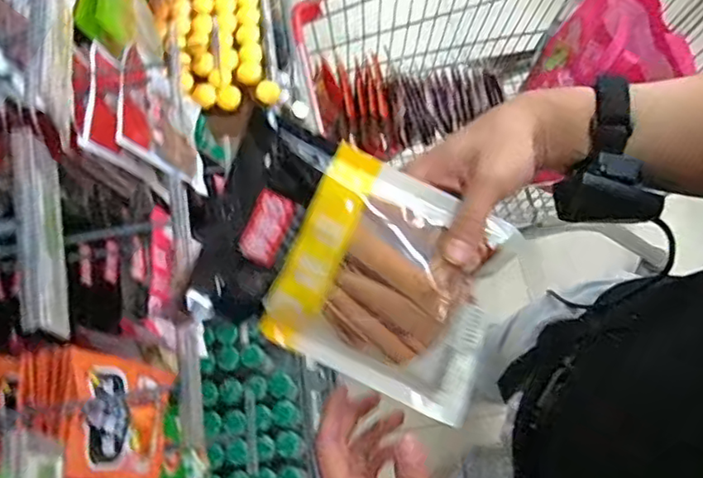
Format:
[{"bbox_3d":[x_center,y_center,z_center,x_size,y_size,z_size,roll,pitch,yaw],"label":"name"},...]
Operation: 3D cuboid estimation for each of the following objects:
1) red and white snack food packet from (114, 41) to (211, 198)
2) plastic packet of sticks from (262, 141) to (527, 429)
[{"bbox_3d":[-0.231,-0.148,0.756,0.016,0.173,0.141,-11,72,16],"label":"red and white snack food packet"},{"bbox_3d":[0.030,0.030,0.393,0.142,0.024,0.135,25,88,-4],"label":"plastic packet of sticks"}]

